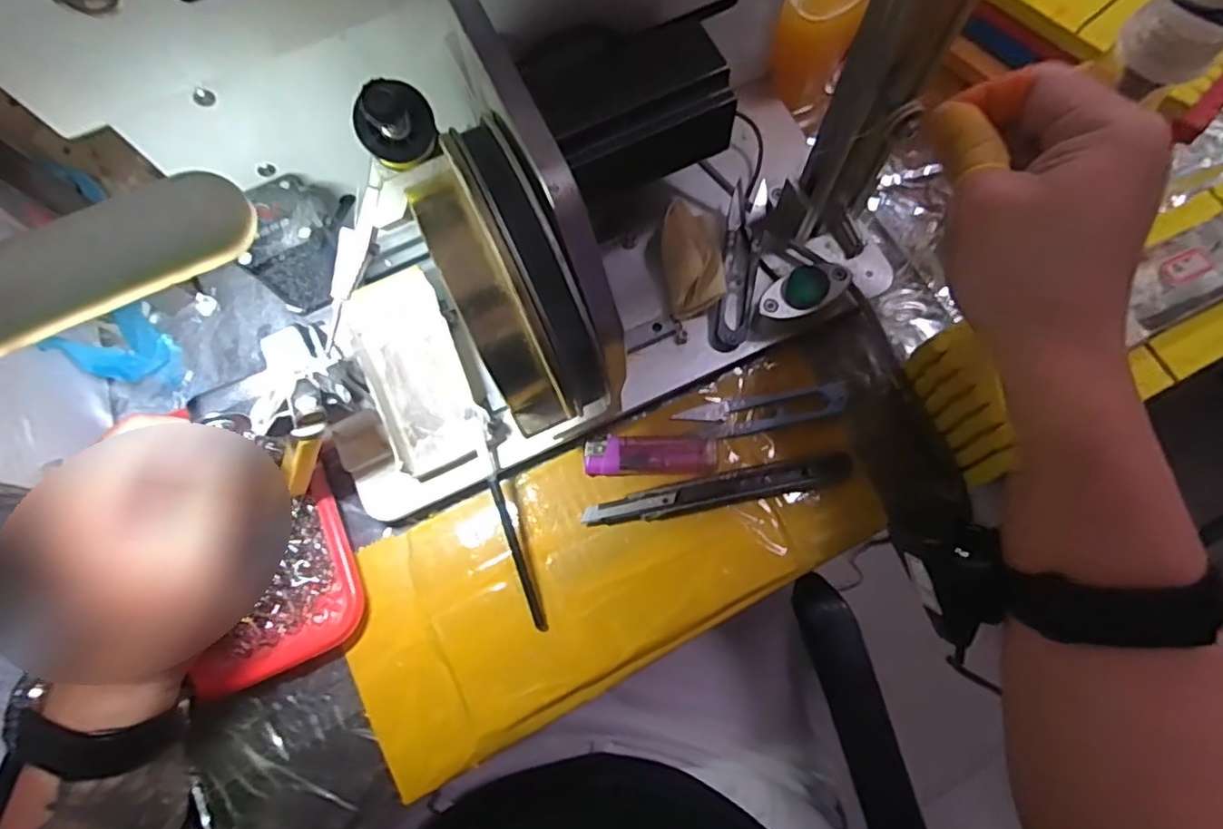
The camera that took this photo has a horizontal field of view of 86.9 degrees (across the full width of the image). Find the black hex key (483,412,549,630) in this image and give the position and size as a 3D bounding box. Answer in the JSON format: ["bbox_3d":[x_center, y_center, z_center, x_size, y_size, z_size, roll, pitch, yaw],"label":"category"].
[{"bbox_3d":[-0.057,0.063,0.367,0.009,0.029,0.117,-16,76,-3],"label":"black hex key"}]

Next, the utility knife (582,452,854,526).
[{"bbox_3d":[0.063,0.044,0.379,0.157,0.010,0.018,-12,76,-2],"label":"utility knife"}]

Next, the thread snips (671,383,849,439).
[{"bbox_3d":[0.093,-0.001,0.391,0.101,0.008,0.021,-10,76,-1],"label":"thread snips"}]

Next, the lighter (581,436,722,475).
[{"bbox_3d":[0.024,0.025,0.385,0.077,0.011,0.022,-1,76,1],"label":"lighter"}]

